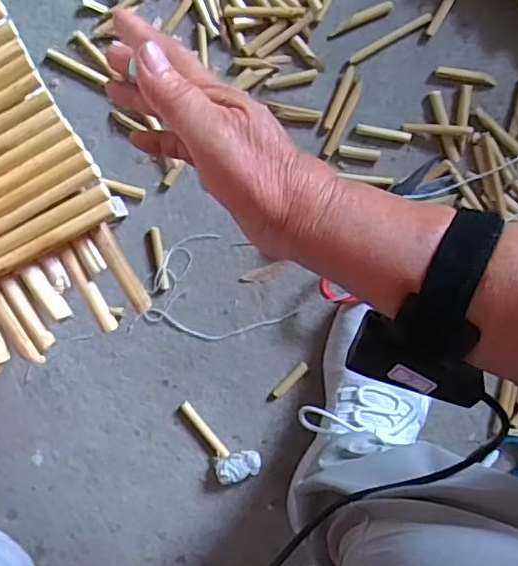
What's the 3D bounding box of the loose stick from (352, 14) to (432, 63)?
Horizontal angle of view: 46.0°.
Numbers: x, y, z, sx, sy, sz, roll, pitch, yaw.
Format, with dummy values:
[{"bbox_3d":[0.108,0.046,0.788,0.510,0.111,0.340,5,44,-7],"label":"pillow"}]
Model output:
[{"bbox_3d":[0.113,-0.210,0.523,0.075,0.004,0.010,-28,97,5],"label":"loose stick"}]

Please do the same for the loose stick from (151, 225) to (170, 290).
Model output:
[{"bbox_3d":[-0.090,-0.022,0.556,0.009,0.008,0.056,-9,98,2],"label":"loose stick"}]

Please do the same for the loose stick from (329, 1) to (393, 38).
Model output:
[{"bbox_3d":[0.087,-0.226,0.522,0.056,0.004,0.010,-22,98,4],"label":"loose stick"}]

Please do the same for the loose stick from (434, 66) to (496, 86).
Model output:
[{"bbox_3d":[0.177,-0.178,0.524,0.049,0.010,0.011,8,99,0],"label":"loose stick"}]

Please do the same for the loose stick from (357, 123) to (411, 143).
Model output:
[{"bbox_3d":[0.109,-0.131,0.534,0.047,0.007,0.009,10,99,0],"label":"loose stick"}]

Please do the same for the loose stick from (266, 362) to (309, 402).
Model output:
[{"bbox_3d":[0.026,0.094,0.573,0.008,0.012,0.051,43,97,-5],"label":"loose stick"}]

